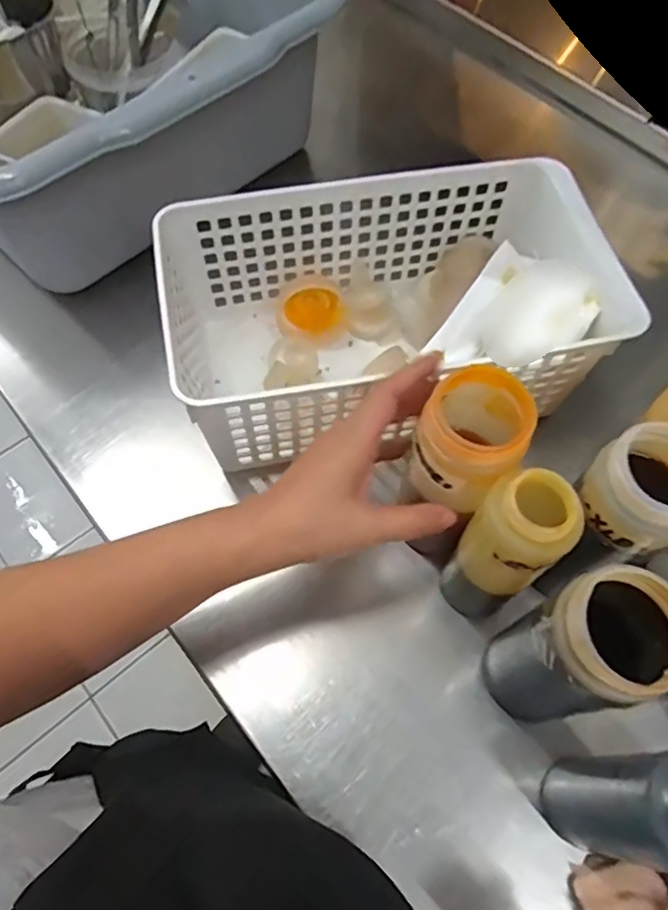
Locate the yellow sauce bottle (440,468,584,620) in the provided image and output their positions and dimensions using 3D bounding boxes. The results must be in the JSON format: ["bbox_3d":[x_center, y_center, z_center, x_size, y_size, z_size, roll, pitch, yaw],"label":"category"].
[{"bbox_3d":[0.096,0.060,0.354,0.043,0.146,0.044,0,63,0],"label":"yellow sauce bottle"}]

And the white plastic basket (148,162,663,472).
[{"bbox_3d":[0.038,-0.095,0.452,0.298,0.130,0.166,-12,64,-7],"label":"white plastic basket"}]

